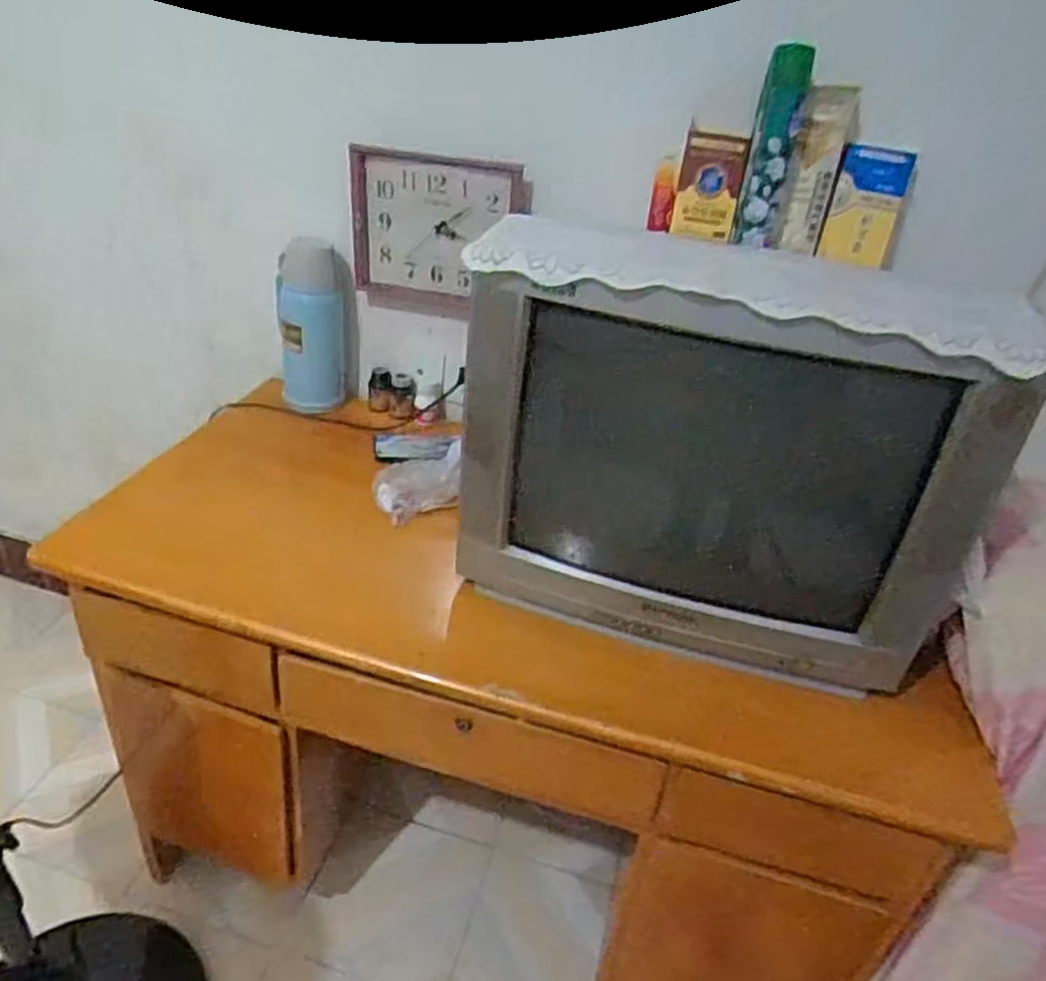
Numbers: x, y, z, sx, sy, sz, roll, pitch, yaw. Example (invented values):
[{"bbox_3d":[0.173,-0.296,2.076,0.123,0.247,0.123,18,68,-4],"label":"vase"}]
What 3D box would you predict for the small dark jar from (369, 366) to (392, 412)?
[{"bbox_3d":[-0.260,-0.184,1.390,0.042,0.068,0.041,1,32,-8],"label":"small dark jar"}]

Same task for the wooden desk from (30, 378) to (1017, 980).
[{"bbox_3d":[-0.042,0.359,1.256,1.163,0.654,0.537,12,32,11],"label":"wooden desk"}]

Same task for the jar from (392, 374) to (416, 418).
[{"bbox_3d":[-0.215,-0.169,1.373,0.045,0.066,0.049,1,32,-8],"label":"jar"}]

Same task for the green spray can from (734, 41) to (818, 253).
[{"bbox_3d":[0.323,-0.437,0.987,0.057,0.231,0.058,15,23,12],"label":"green spray can"}]

